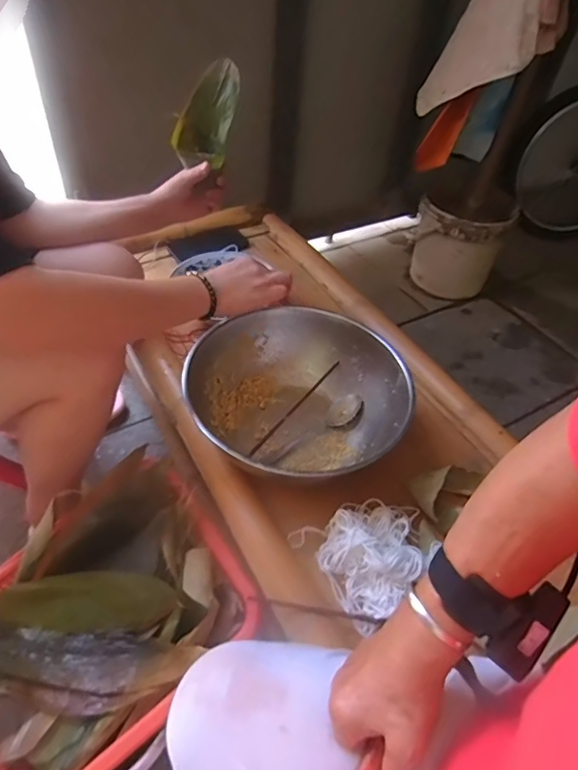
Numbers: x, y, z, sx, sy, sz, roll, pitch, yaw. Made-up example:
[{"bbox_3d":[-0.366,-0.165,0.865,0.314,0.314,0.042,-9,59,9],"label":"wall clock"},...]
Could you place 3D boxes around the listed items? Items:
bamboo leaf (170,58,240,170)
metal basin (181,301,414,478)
[{"bbox_3d":[-0.125,-0.454,0.856,0.094,0.055,0.192,19,87,13],"label":"bamboo leaf"},{"bbox_3d":[0.013,0.024,0.746,0.287,0.130,0.279,3,47,-3],"label":"metal basin"}]

